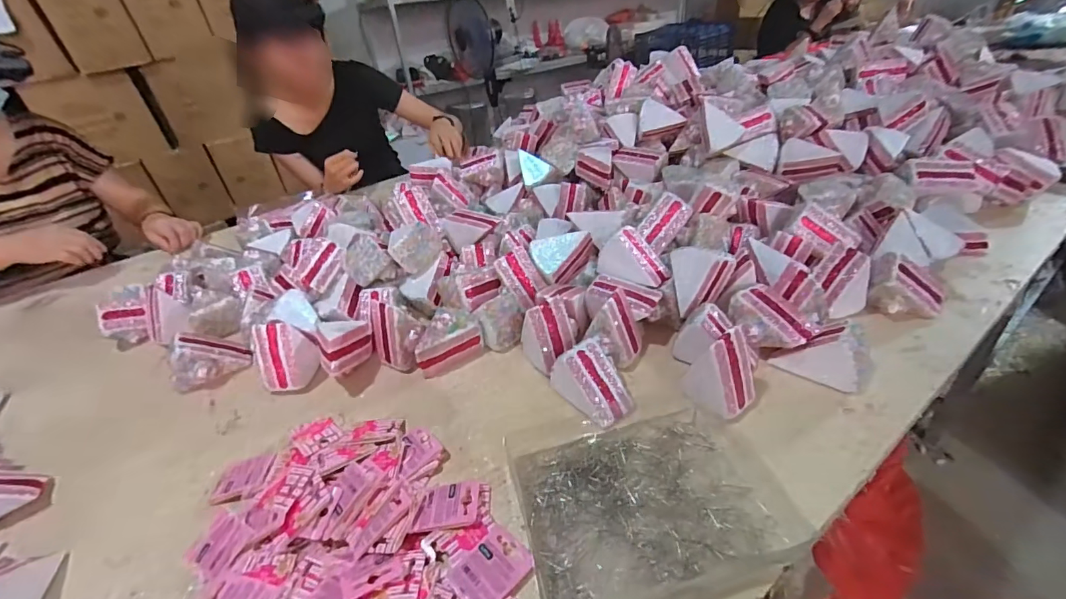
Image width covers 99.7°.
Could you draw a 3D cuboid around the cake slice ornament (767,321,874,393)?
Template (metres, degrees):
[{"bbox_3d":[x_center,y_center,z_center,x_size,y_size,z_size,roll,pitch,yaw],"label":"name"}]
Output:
[{"bbox_3d":[0.324,0.057,0.500,0.096,0.064,0.045,15,40,29],"label":"cake slice ornament"}]

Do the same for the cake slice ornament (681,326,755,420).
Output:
[{"bbox_3d":[0.199,0.077,0.481,0.057,0.088,0.066,-31,41,-31],"label":"cake slice ornament"}]

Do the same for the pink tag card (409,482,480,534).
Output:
[{"bbox_3d":[-0.079,0.190,0.415,0.054,0.008,0.045,-7,31,2],"label":"pink tag card"}]

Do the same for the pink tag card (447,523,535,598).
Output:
[{"bbox_3d":[-0.035,0.223,0.375,0.063,0.004,0.051,-32,41,-32],"label":"pink tag card"}]

